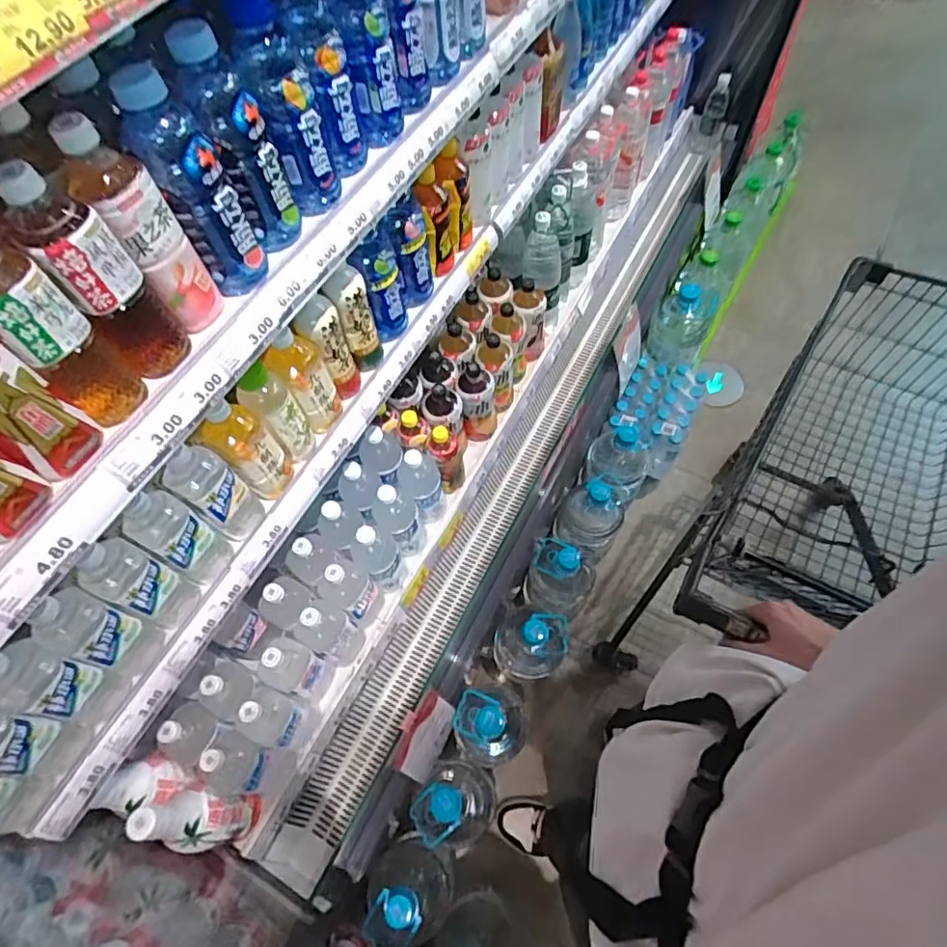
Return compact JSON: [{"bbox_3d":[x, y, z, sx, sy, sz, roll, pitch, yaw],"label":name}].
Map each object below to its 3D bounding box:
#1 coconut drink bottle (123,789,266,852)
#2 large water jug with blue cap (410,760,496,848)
[{"bbox_3d":[-0.399,0.515,0.839,0.064,0.280,0.075,-6,62,0],"label":"coconut drink bottle"},{"bbox_3d":[-0.032,0.687,1.165,0.145,0.290,0.154,-1,62,2],"label":"large water jug with blue cap"}]

